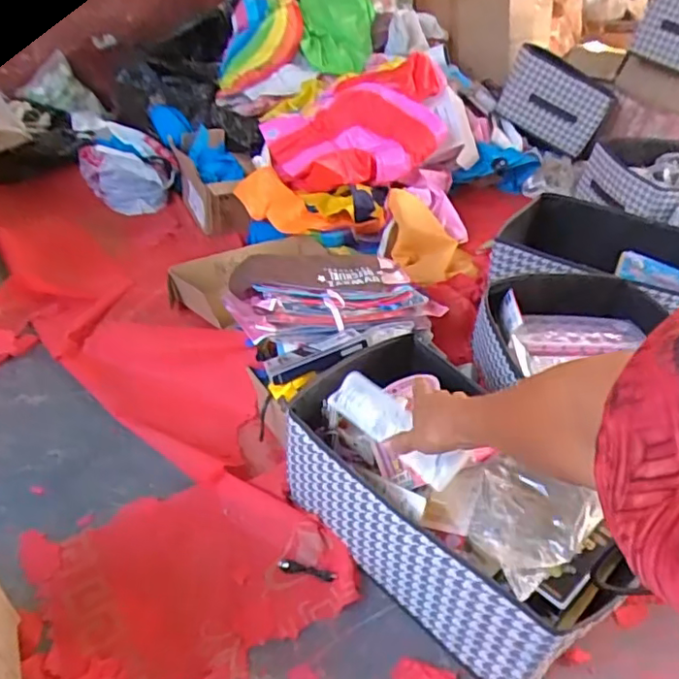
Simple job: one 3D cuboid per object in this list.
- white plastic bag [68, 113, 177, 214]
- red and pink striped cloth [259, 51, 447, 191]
[{"bbox_3d":[-0.571,-0.472,1.609,0.235,0.174,0.221,-13,40,-21],"label":"white plastic bag"},{"bbox_3d":[0.066,-0.562,1.556,0.552,0.196,0.301,-26,46,-33],"label":"red and pink striped cloth"}]

